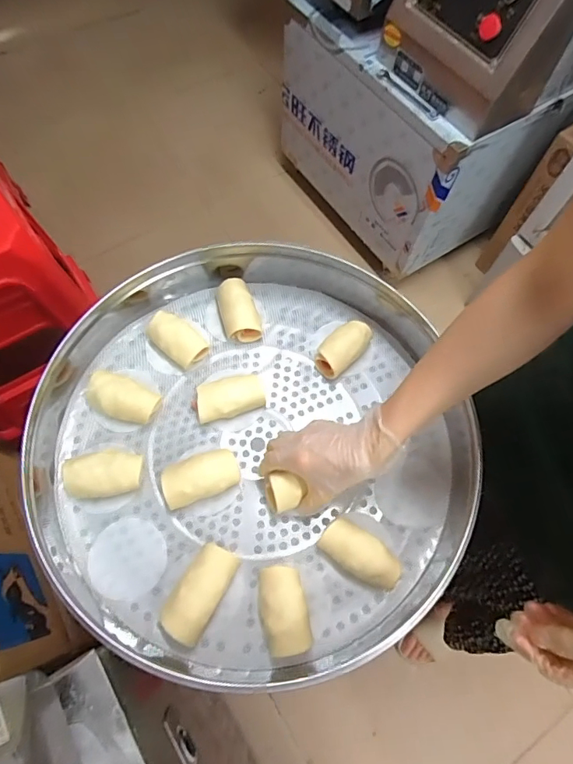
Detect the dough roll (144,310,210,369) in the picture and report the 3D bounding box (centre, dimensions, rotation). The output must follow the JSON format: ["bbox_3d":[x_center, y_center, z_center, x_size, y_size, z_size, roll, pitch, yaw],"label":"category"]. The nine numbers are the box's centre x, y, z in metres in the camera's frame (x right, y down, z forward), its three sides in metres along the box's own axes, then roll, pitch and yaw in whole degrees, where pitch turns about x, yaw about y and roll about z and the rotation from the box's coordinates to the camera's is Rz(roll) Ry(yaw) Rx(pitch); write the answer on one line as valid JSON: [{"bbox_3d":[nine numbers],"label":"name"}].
[{"bbox_3d":[-0.152,-0.064,0.616,0.088,0.034,0.053,40,70,14],"label":"dough roll"}]

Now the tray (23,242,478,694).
[{"bbox_3d":[-0.040,0.062,0.560,0.534,0.101,0.523,1,66,-2],"label":"tray"}]

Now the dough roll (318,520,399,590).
[{"bbox_3d":[0.085,0.198,0.521,0.097,0.037,0.054,24,67,8],"label":"dough roll"}]

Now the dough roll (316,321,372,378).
[{"bbox_3d":[0.079,-0.048,0.627,0.085,0.035,0.048,-42,74,-18],"label":"dough roll"}]

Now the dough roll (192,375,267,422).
[{"bbox_3d":[-0.074,0.020,0.579,0.087,0.031,0.055,-14,68,-9],"label":"dough roll"}]

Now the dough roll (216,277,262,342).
[{"bbox_3d":[-0.071,-0.104,0.651,0.050,0.034,0.092,-16,68,-9],"label":"dough roll"}]

